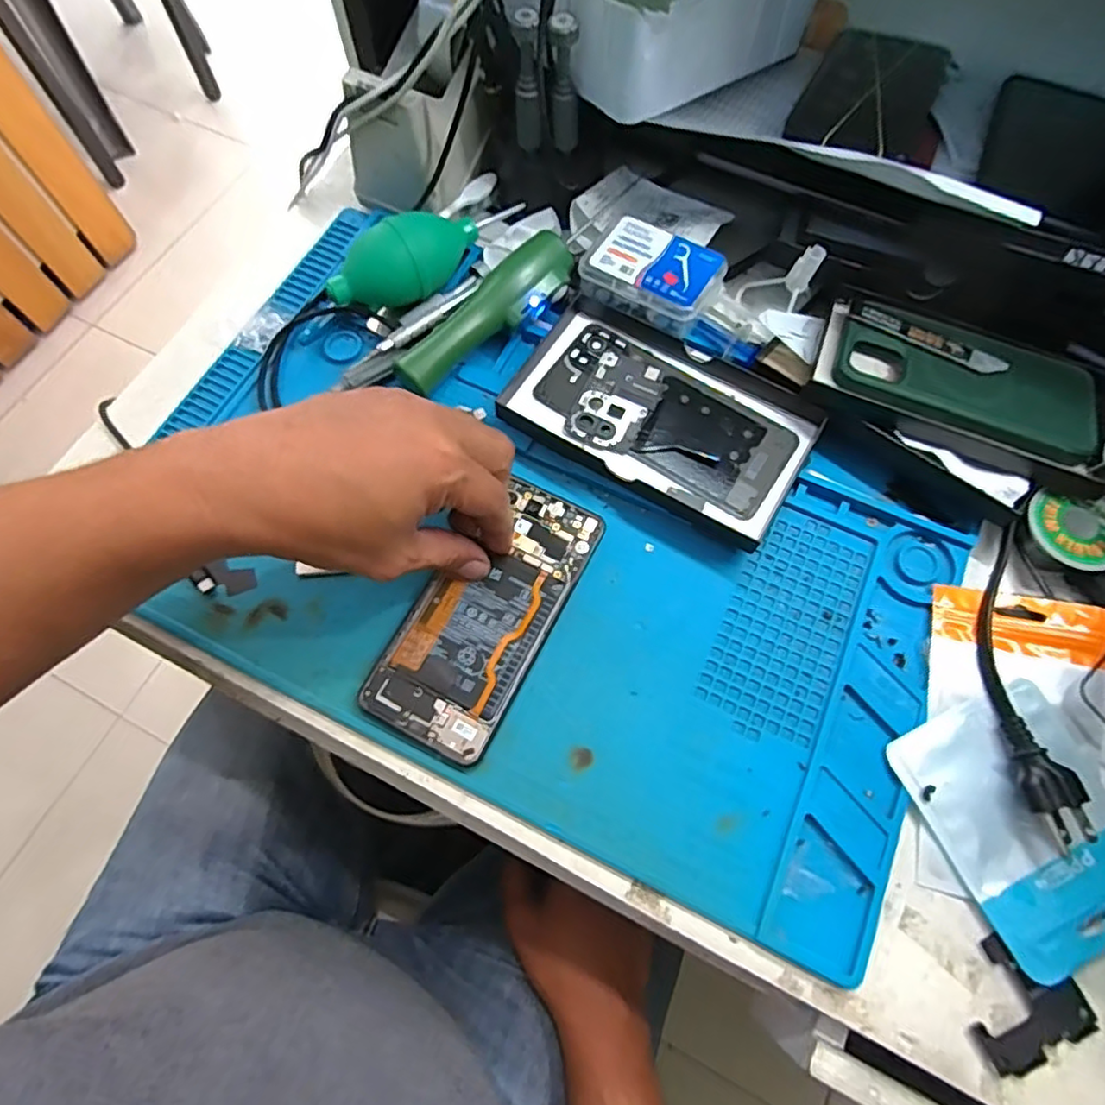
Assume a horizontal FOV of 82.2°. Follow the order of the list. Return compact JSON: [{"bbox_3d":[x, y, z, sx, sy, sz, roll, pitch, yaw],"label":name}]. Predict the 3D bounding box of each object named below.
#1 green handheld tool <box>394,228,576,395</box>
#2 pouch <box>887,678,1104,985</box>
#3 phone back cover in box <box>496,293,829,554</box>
[{"bbox_3d":[-0.042,-0.152,0.407,0.138,0.031,0.036,-40,74,-14],"label":"green handheld tool"},{"bbox_3d":[0.242,0.133,0.315,0.094,0.015,0.120,-25,71,-10],"label":"pouch"},{"bbox_3d":[0.068,-0.087,0.399,0.179,0.020,0.112,30,71,11],"label":"phone back cover in box"}]

